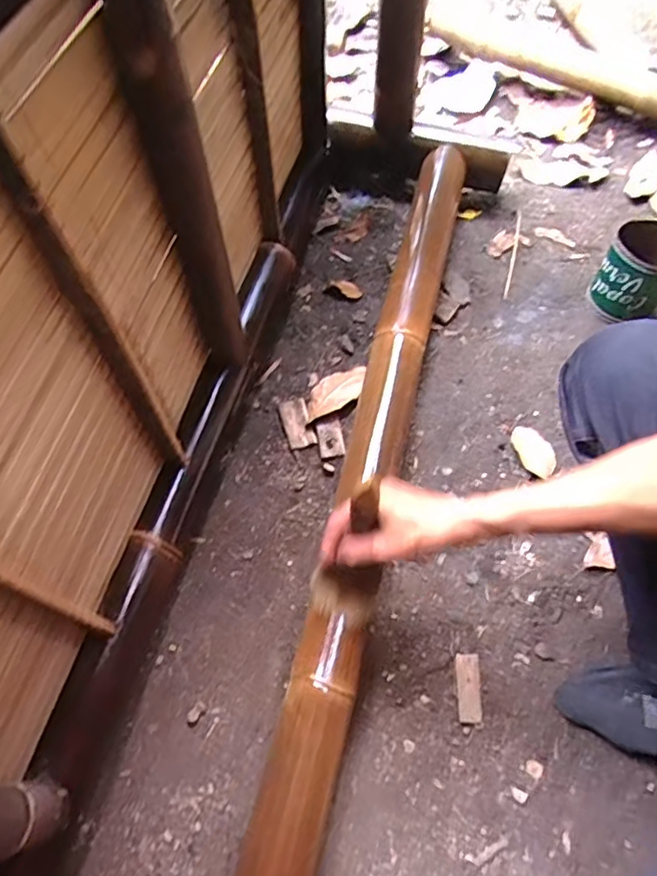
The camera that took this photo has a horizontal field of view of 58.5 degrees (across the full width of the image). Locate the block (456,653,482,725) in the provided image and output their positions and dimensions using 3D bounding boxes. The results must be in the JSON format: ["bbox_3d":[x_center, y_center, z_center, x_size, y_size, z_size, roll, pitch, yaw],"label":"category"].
[{"bbox_3d":[0.155,0.273,0.643,0.026,0.004,0.071,3,62,0],"label":"block"}]

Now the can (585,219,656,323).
[{"bbox_3d":[0.439,-0.235,0.836,0.092,0.119,0.089,1,62,-1],"label":"can"}]

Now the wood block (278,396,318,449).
[{"bbox_3d":[-0.042,-0.022,0.795,0.035,0.006,0.074,-15,64,-9],"label":"wood block"}]

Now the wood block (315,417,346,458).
[{"bbox_3d":[0.003,-0.001,0.778,0.034,0.009,0.055,-7,63,-5],"label":"wood block"}]

